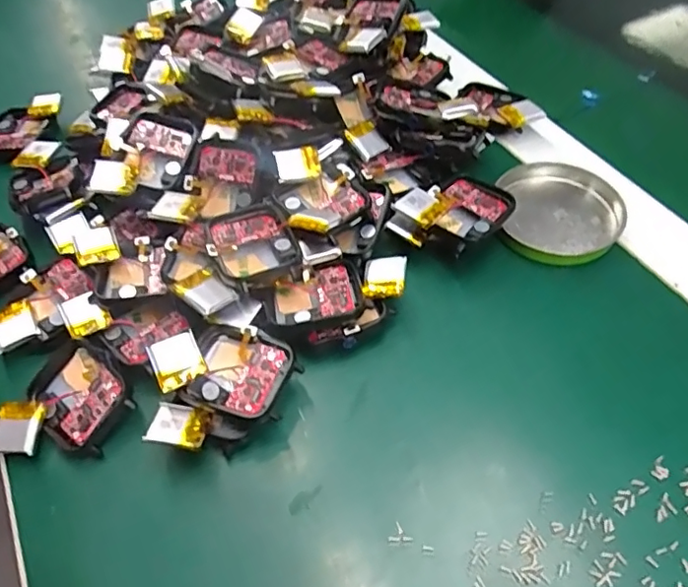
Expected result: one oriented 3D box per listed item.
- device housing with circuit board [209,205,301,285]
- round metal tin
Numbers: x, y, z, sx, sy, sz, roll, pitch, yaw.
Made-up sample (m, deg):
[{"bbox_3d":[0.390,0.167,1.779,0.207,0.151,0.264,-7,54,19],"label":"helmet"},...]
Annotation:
[{"bbox_3d":[-0.041,-0.023,0.252,0.037,0.011,0.041,-21,55,-13],"label":"device housing with circuit board"},{"bbox_3d":[0.112,-0.045,0.290,0.061,0.015,0.067,-1,53,2],"label":"round metal tin"}]

